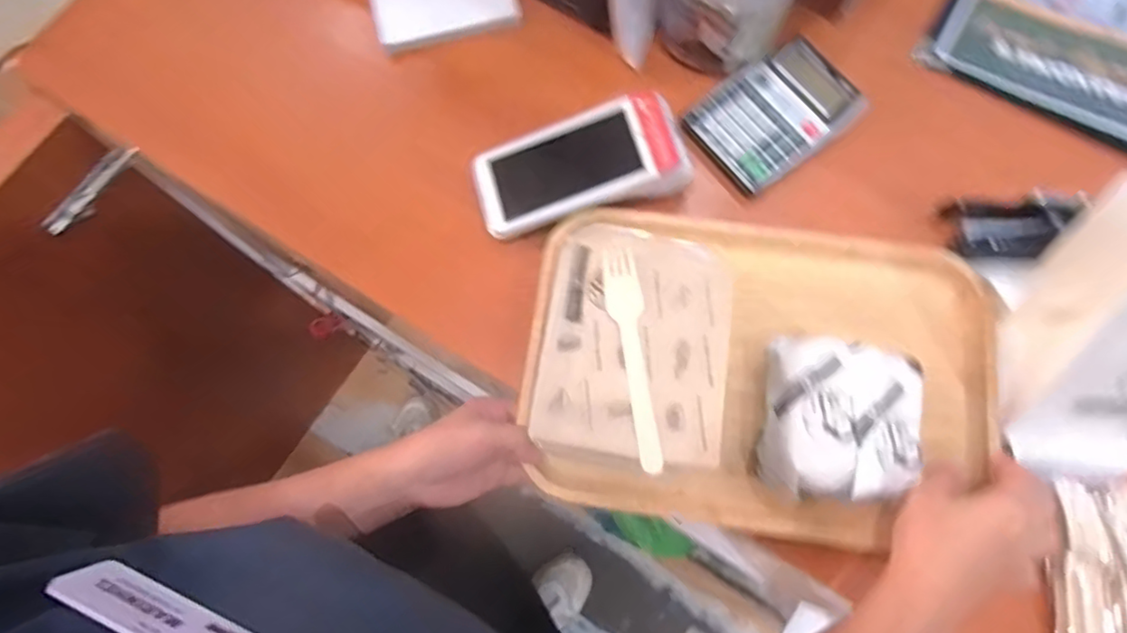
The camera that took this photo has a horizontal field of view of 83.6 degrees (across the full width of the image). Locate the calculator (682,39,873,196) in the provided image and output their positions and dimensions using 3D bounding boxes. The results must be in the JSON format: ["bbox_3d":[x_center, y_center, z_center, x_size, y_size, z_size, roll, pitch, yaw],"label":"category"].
[{"bbox_3d":[0.181,-0.175,0.542,0.123,0.031,0.097,-38,76,-9],"label":"calculator"}]

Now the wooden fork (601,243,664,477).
[{"bbox_3d":[0.049,0.027,0.429,0.024,0.011,0.152,-9,74,-1],"label":"wooden fork"}]

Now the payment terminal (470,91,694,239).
[{"bbox_3d":[0.013,-0.125,0.517,0.171,0.036,0.079,-12,74,-2],"label":"payment terminal"}]

